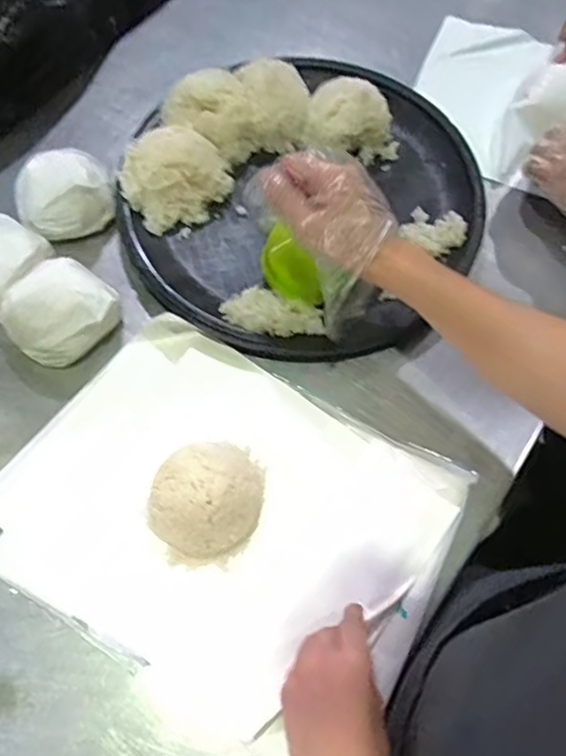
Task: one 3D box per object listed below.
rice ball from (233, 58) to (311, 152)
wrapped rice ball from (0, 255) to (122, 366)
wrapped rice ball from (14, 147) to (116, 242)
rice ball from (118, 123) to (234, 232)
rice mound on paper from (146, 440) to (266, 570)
[{"bbox_3d":[-0.009,-0.272,0.607,0.069,0.059,0.076,-8,67,-5],"label":"rice ball"},{"bbox_3d":[-0.185,-0.056,0.509,0.078,0.053,0.087,37,71,13],"label":"wrapped rice ball"},{"bbox_3d":[-0.201,-0.167,0.560,0.087,0.061,0.075,-22,69,-11],"label":"wrapped rice ball"},{"bbox_3d":[-0.100,-0.191,0.571,0.102,0.056,0.085,-17,68,-9],"label":"rice ball"},{"bbox_3d":[-0.055,0.090,0.443,0.079,0.058,0.084,1,67,-1],"label":"rice mound on paper"}]

